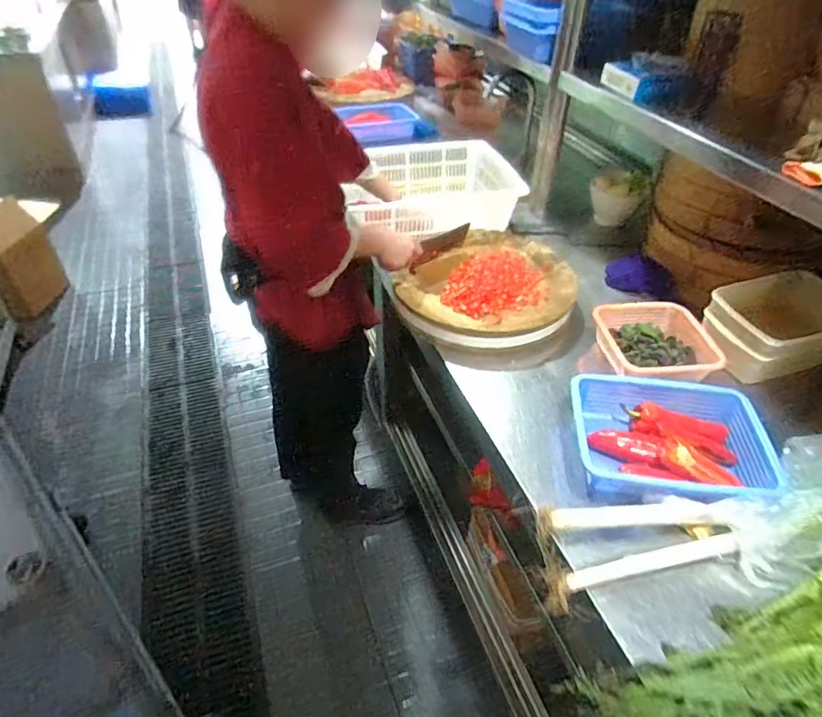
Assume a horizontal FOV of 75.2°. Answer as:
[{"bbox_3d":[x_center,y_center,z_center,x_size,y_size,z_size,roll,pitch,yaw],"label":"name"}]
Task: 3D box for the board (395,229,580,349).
[{"bbox_3d":[0.205,-0.176,1.239,0.356,0.090,0.432,28,48,25],"label":"board"}]

